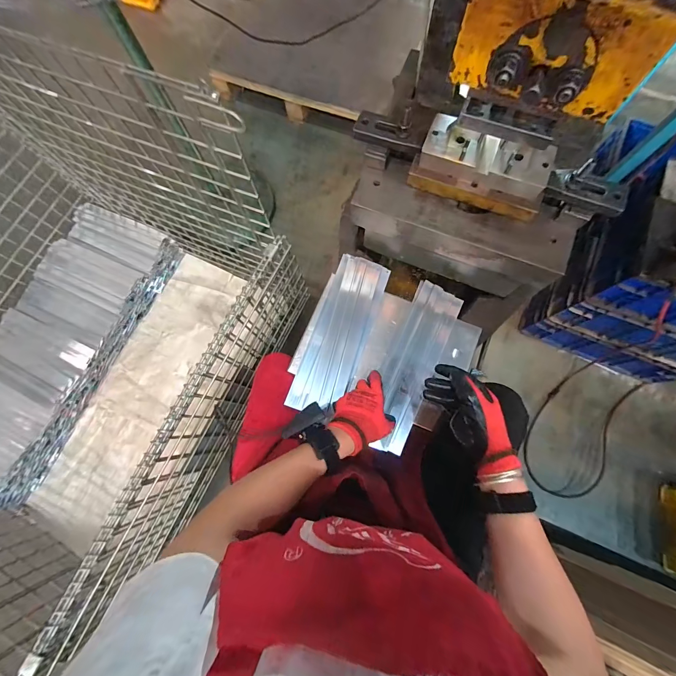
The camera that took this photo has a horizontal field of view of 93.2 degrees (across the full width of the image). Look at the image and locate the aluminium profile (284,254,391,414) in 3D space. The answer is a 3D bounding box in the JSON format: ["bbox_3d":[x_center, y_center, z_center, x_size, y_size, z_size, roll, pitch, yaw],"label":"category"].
[{"bbox_3d":[0.006,-0.011,0.629,0.108,0.019,0.321,20,77,7],"label":"aluminium profile"}]

